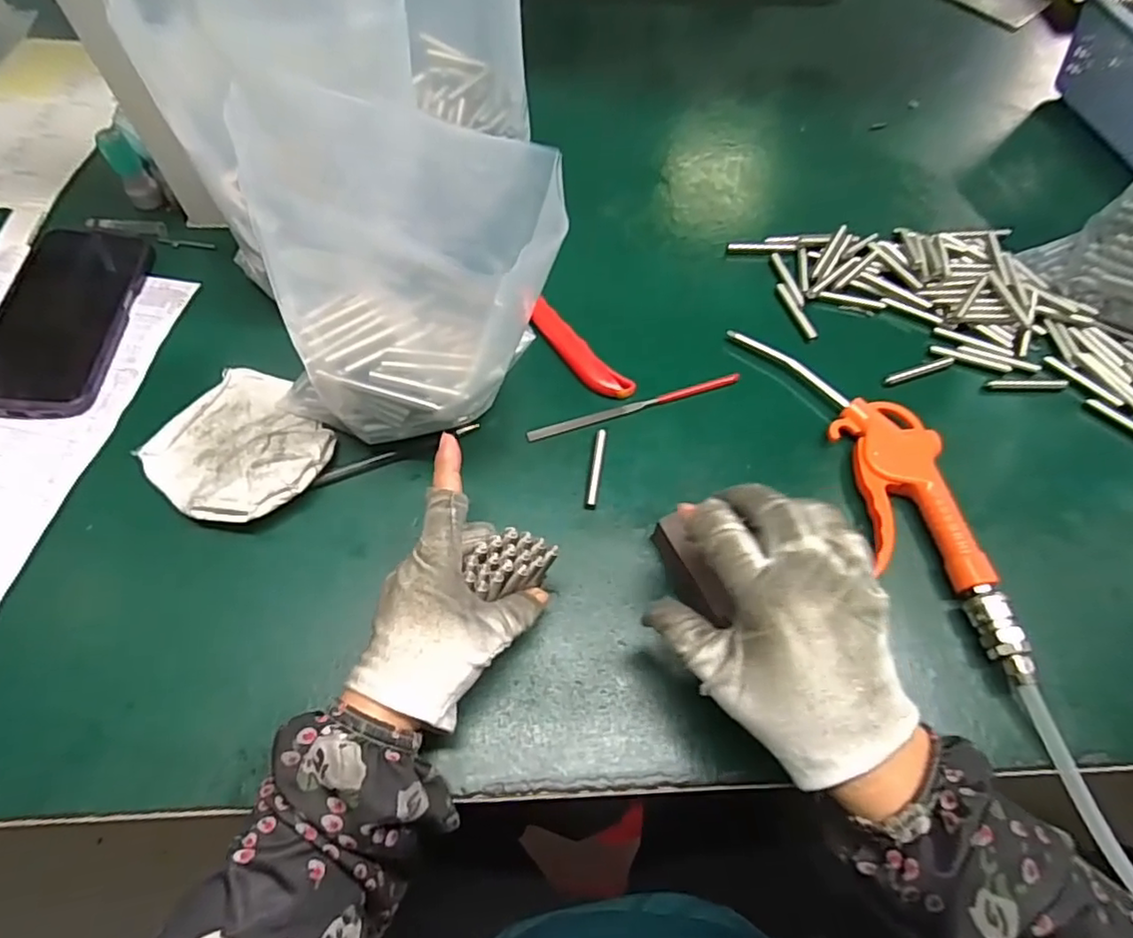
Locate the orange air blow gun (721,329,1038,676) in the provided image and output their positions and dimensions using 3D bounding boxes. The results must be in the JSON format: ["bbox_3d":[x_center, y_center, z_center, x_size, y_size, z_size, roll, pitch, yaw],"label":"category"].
[{"bbox_3d":[0.207,0.004,0.406,0.079,0.024,0.265,-14,61,-10],"label":"orange air blow gun"}]

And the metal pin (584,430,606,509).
[{"bbox_3d":[0.020,0.000,0.410,0.008,0.005,0.058,8,60,3],"label":"metal pin"}]

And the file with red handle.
[{"bbox_3d":[0.049,-0.044,0.437,0.157,0.005,0.011,-17,62,-11],"label":"file with red handle"}]

